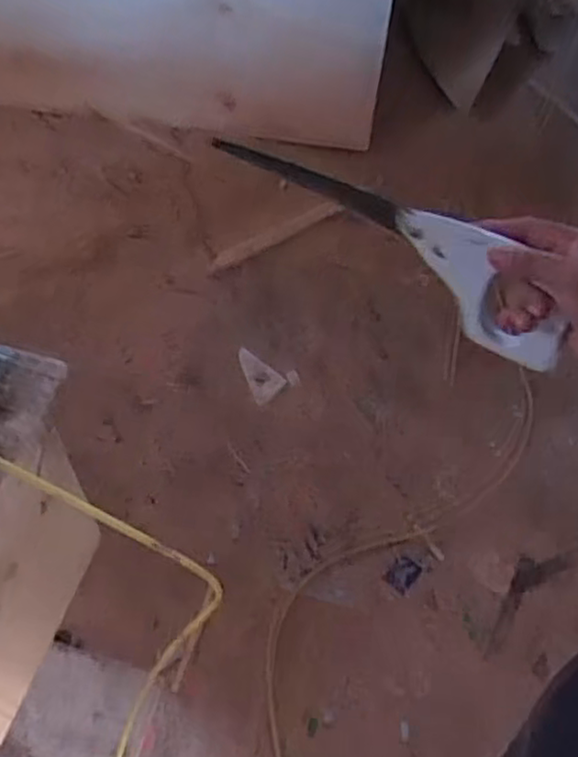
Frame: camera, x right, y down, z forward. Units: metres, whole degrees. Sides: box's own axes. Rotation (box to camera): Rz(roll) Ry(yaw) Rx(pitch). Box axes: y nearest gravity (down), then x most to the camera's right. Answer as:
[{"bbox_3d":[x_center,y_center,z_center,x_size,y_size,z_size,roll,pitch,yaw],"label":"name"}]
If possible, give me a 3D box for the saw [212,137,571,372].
[{"bbox_3d":[0.090,-0.123,0.599,0.342,0.092,0.019,36,60,2],"label":"saw"}]

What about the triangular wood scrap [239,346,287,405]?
[{"bbox_3d":[-0.088,-0.013,1.789,0.085,0.023,0.155,-45,72,-8],"label":"triangular wood scrap"}]

